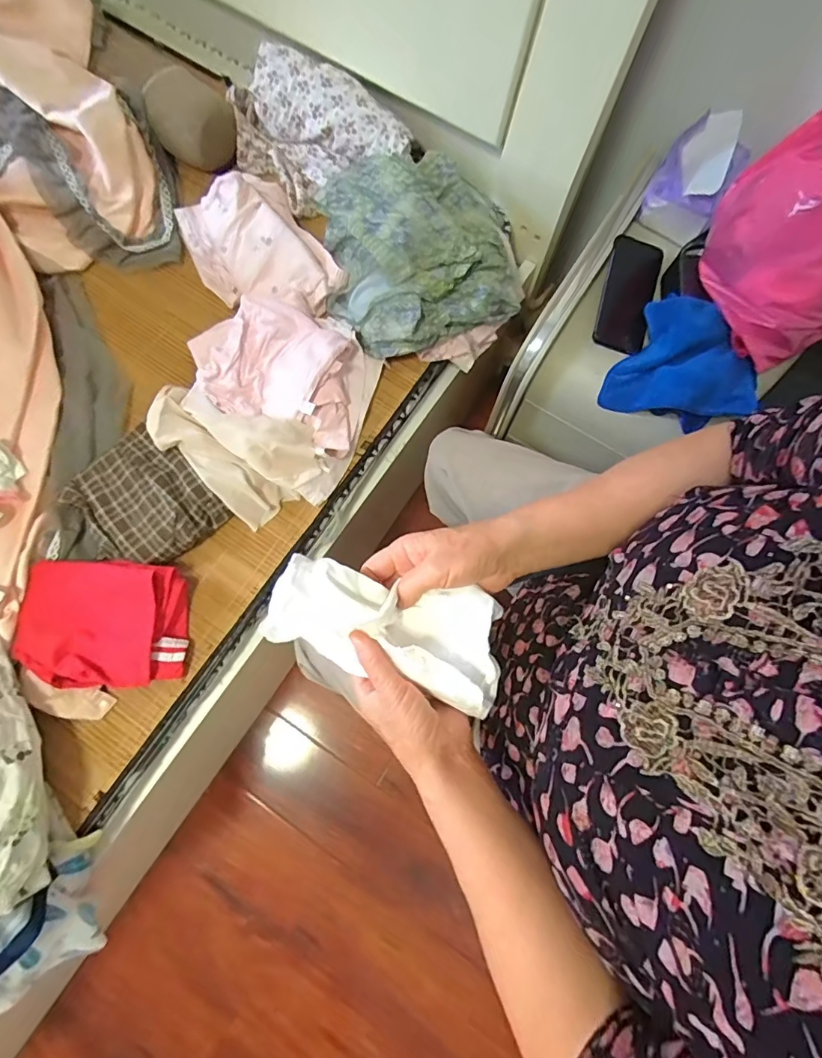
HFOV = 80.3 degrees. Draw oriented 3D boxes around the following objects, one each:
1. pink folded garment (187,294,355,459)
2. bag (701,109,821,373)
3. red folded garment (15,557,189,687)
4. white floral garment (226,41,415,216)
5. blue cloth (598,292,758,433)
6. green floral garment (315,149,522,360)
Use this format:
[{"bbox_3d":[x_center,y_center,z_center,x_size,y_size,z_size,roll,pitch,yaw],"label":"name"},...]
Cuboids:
[{"bbox_3d":[-0.190,-0.232,0.692,0.261,0.050,0.192,18,78,3],"label":"pink folded garment"},{"bbox_3d":[0.483,-0.355,0.600,0.180,0.215,0.209,-37,81,-9],"label":"bag"},{"bbox_3d":[-0.377,0.114,0.596,0.185,0.057,0.146,0,77,-1],"label":"red folded garment"},{"bbox_3d":[-0.161,-0.609,0.756,0.294,0.100,0.177,31,79,5],"label":"white floral garment"},{"bbox_3d":[0.385,-0.221,0.677,0.182,0.087,0.137,24,78,4],"label":"blue cloth"},{"bbox_3d":[0.017,-0.414,0.704,0.283,0.102,0.303,-6,78,-3],"label":"green floral garment"}]

